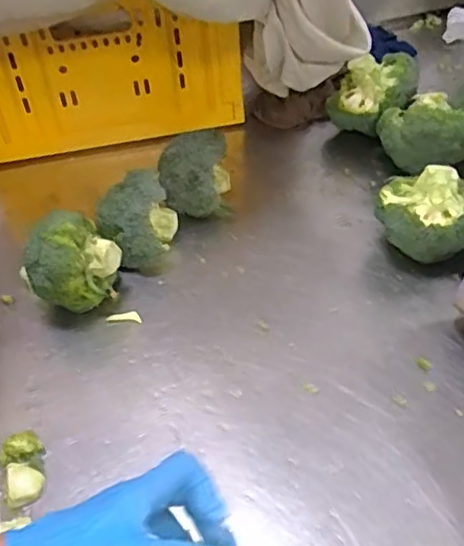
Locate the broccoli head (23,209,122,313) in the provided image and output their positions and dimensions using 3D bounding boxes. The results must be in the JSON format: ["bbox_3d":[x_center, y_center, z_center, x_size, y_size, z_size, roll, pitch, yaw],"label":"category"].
[{"bbox_3d":[-0.176,-0.010,0.693,0.096,0.106,0.083,-27,49,-20],"label":"broccoli head"}]

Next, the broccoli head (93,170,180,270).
[{"bbox_3d":[-0.111,-0.061,0.749,0.089,0.086,0.102,-9,46,-4],"label":"broccoli head"}]

